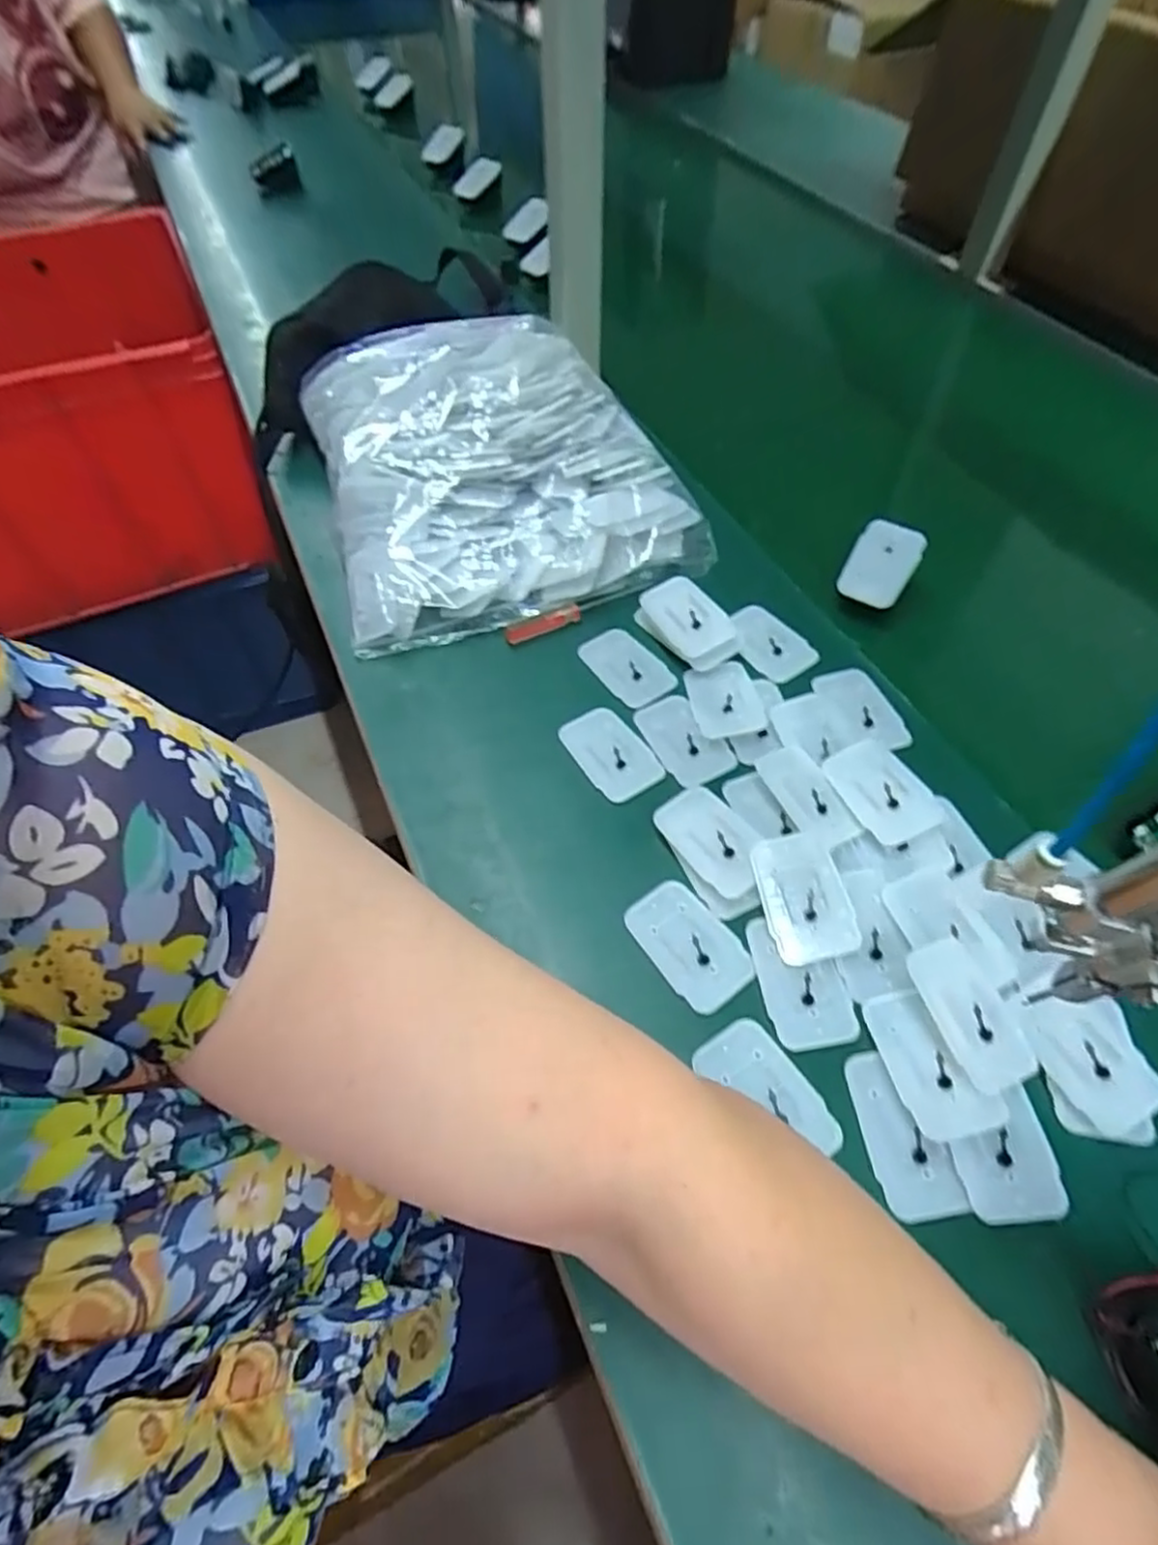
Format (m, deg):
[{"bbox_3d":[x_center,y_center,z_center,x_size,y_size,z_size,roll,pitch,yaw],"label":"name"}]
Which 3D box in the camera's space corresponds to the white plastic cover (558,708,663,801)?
[{"bbox_3d":[0.020,-0.013,0.454,0.043,0.006,0.072,-27,64,-18],"label":"white plastic cover"}]

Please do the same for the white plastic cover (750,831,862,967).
[{"bbox_3d":[0.125,0.069,0.386,0.044,0.004,0.070,-16,61,11],"label":"white plastic cover"}]

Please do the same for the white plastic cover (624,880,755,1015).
[{"bbox_3d":[0.060,0.094,0.382,0.044,0.004,0.070,-33,66,-21],"label":"white plastic cover"}]

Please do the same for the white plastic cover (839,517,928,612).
[{"bbox_3d":[0.228,-0.157,0.525,0.046,0.009,0.067,29,88,7],"label":"white plastic cover"}]

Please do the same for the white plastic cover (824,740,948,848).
[{"bbox_3d":[0.185,0.010,0.421,0.045,0.005,0.066,-21,62,-15],"label":"white plastic cover"}]

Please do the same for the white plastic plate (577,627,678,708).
[{"bbox_3d":[0.034,-0.076,0.499,0.042,0.007,0.072,-30,65,-19],"label":"white plastic plate"}]

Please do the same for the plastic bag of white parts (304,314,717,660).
[{"bbox_3d":[-0.066,-0.252,0.562,0.271,0.069,0.286,-14,60,-11],"label":"plastic bag of white parts"}]

